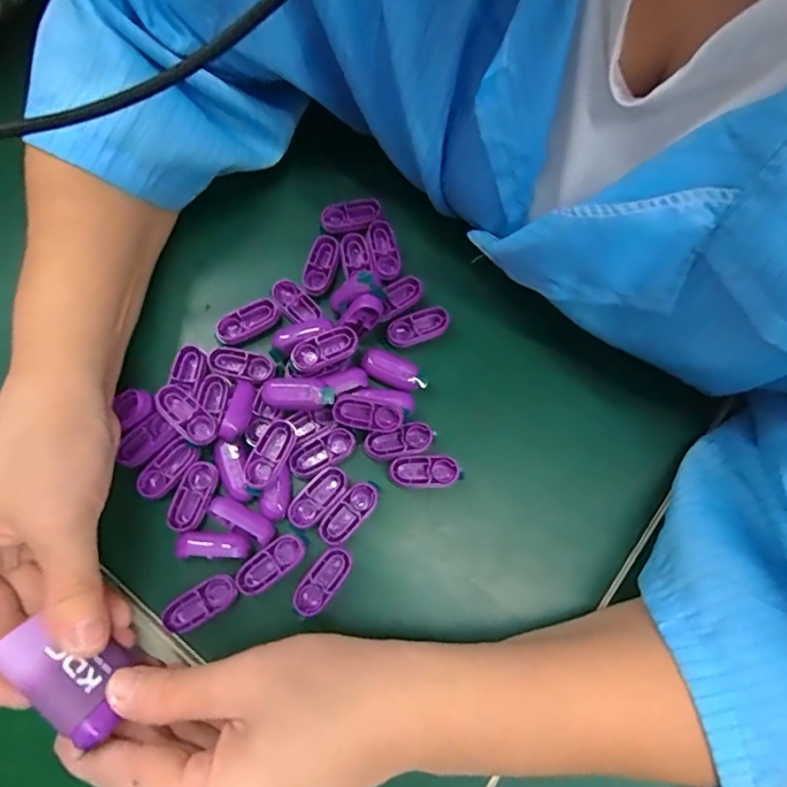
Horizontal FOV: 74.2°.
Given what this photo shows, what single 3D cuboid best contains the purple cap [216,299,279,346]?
[{"bbox_3d":[-0.077,-0.038,0.277,0.033,0.007,0.014,-34,78,-9],"label":"purple cap"}]

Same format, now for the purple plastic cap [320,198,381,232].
[{"bbox_3d":[-0.024,-0.101,0.296,0.033,0.006,0.013,-12,75,-4],"label":"purple plastic cap"}]

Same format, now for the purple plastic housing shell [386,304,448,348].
[{"bbox_3d":[0.013,-0.036,0.280,0.033,0.004,0.016,-21,76,-6],"label":"purple plastic housing shell"}]

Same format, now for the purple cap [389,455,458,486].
[{"bbox_3d":[0.015,0.039,0.261,0.033,0.010,0.015,-3,75,-1],"label":"purple cap"}]

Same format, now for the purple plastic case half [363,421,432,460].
[{"bbox_3d":[0.002,0.023,0.259,0.033,0.006,0.015,-16,76,-5],"label":"purple plastic case half"}]

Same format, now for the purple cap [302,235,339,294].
[{"bbox_3d":[-0.040,-0.071,0.286,0.015,0.006,0.032,15,75,4],"label":"purple cap"}]

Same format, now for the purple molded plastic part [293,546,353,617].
[{"bbox_3d":[-0.033,0.086,0.240,0.016,0.004,0.032,37,78,9],"label":"purple molded plastic part"}]

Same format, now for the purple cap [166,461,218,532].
[{"bbox_3d":[-0.096,0.049,0.251,0.017,0.006,0.033,13,75,3],"label":"purple cap"}]

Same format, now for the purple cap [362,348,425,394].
[{"bbox_3d":[0.000,-0.012,0.272,0.034,0.010,0.013,28,76,7],"label":"purple cap"}]

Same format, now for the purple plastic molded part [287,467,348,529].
[{"bbox_3d":[-0.037,0.051,0.256,0.016,0.011,0.033,41,78,10],"label":"purple plastic molded part"}]

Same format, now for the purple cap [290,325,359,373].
[{"bbox_3d":[-0.035,-0.022,0.264,0.034,0.012,0.015,-26,77,-7],"label":"purple cap"}]

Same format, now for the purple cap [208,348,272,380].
[{"bbox_3d":[-0.079,-0.015,0.270,0.032,0.007,0.014,8,75,2],"label":"purple cap"}]

